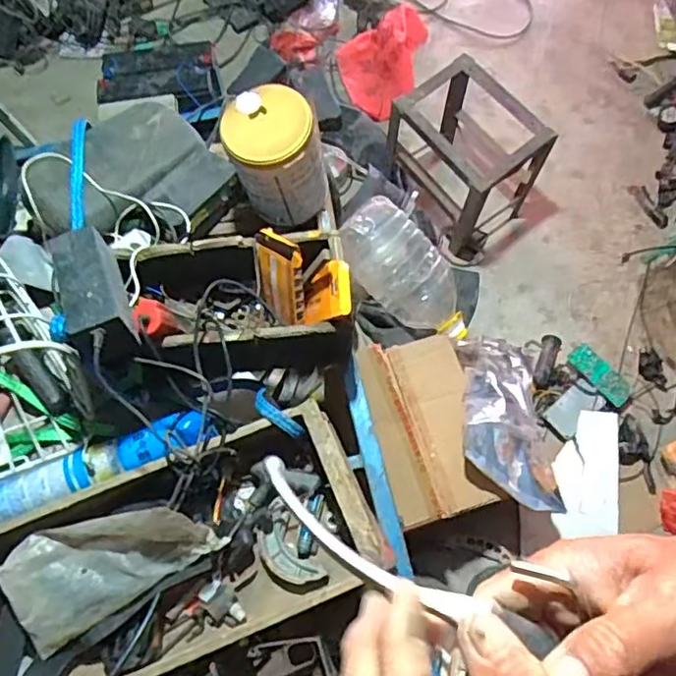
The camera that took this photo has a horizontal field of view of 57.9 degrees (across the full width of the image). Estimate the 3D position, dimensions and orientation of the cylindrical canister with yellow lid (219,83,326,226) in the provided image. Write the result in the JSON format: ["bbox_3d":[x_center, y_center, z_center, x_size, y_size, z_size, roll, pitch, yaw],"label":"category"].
[{"bbox_3d":[-0.091,-0.261,0.899,0.125,0.169,0.121,0,69,1],"label":"cylindrical canister with yellow lid"}]

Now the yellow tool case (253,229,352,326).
[{"bbox_3d":[-0.051,-0.071,0.830,0.162,0.091,0.081,26,71,11],"label":"yellow tool case"}]

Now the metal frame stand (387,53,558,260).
[{"bbox_3d":[0.278,-0.395,1.360,0.227,0.293,0.299,-39,73,-13],"label":"metal frame stand"}]

